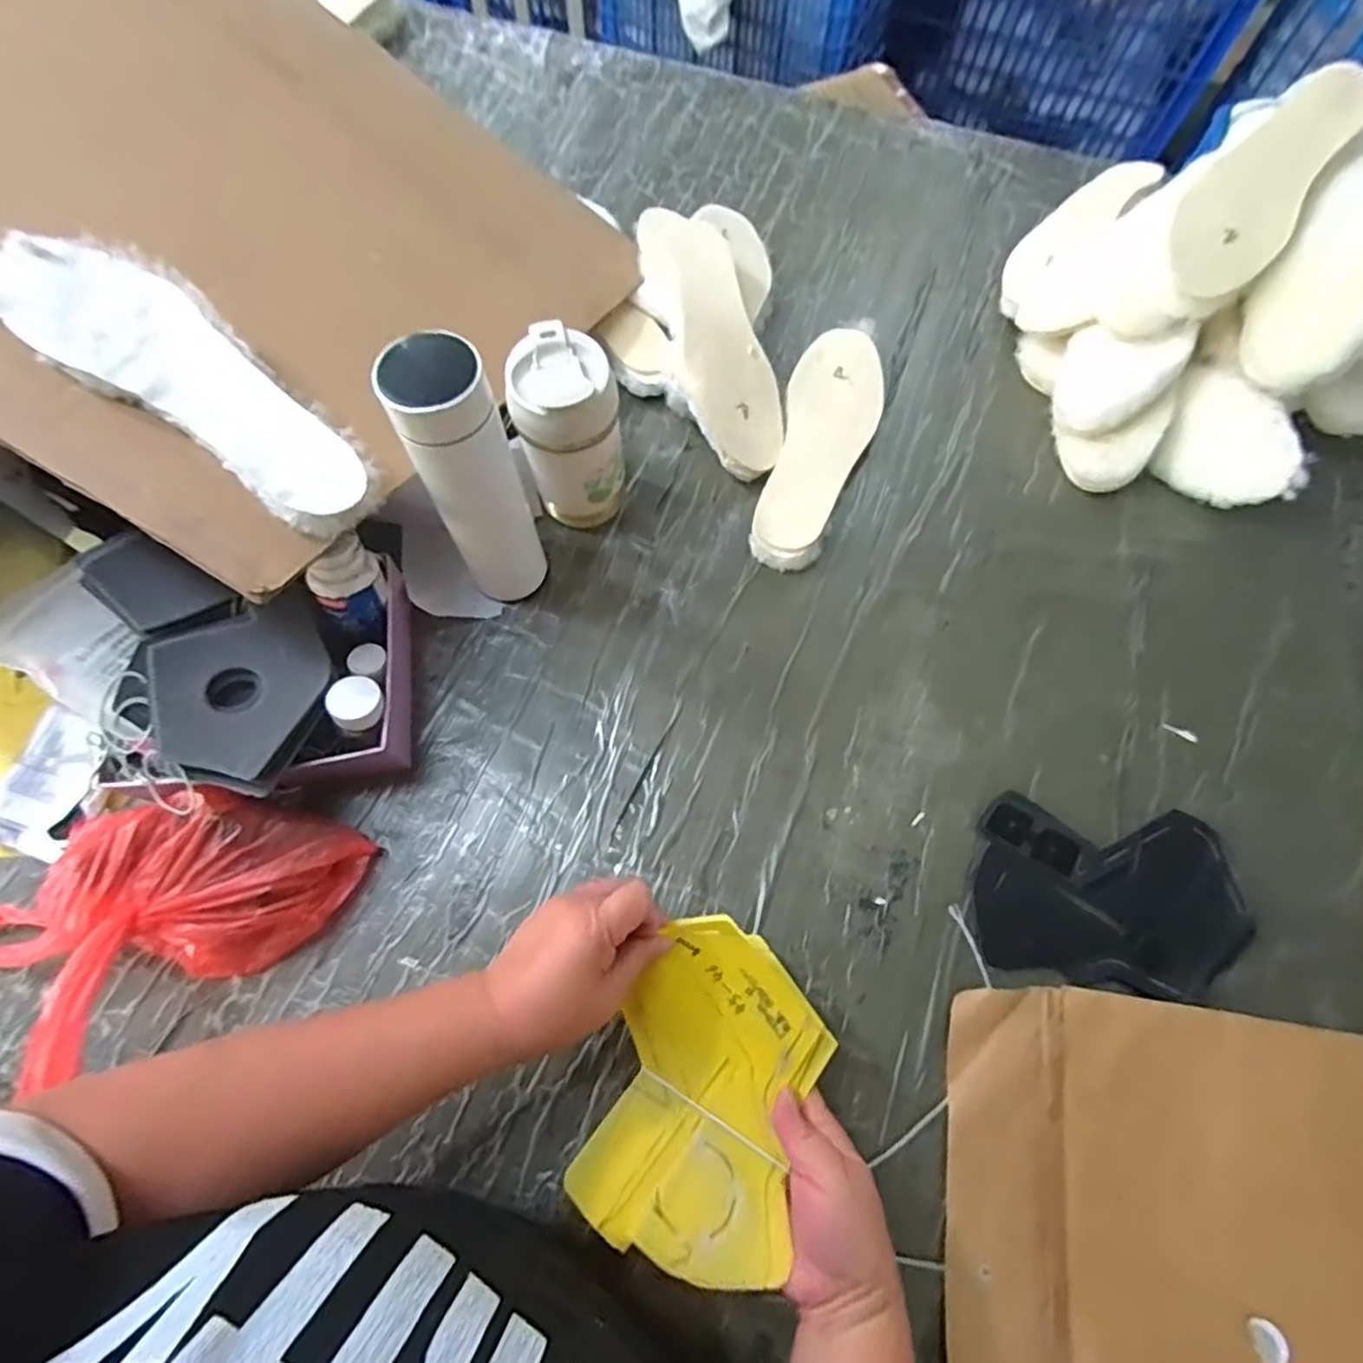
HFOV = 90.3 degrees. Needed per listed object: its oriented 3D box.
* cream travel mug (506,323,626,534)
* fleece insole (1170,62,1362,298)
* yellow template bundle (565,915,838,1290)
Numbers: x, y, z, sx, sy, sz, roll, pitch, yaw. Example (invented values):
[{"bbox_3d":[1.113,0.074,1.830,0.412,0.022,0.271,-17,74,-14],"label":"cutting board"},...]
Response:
[{"bbox_3d":[-0.093,-0.202,0.574,0.083,0.162,0.078,-21,70,-6],"label":"cream travel mug"},{"bbox_3d":[0.504,-0.428,0.574,0.085,0.016,0.233,42,92,3],"label":"fleece insole"},{"bbox_3d":[0.018,0.247,0.417,0.128,0.044,0.189,18,66,8],"label":"yellow template bundle"}]

